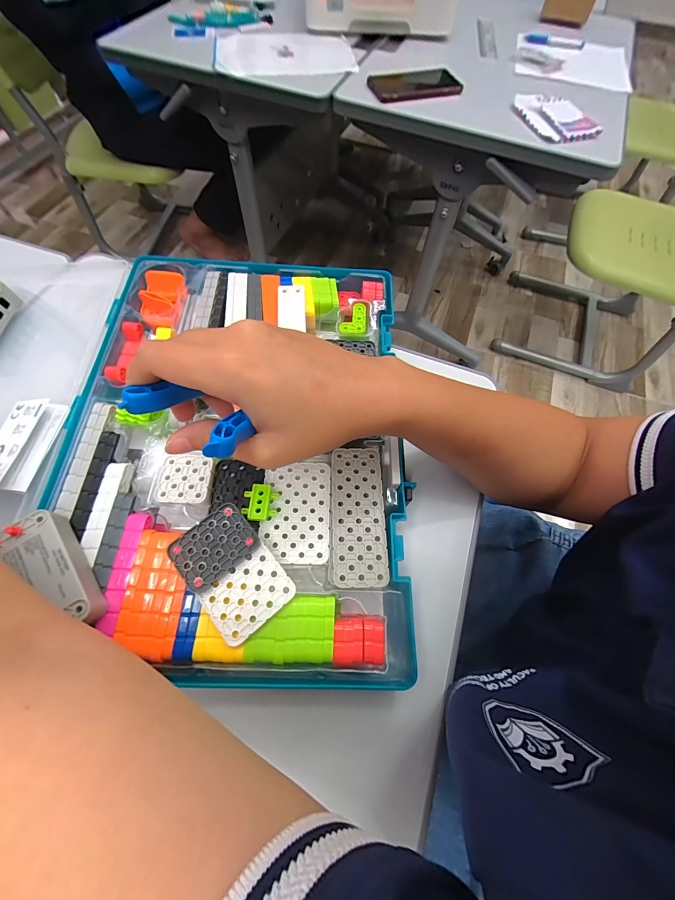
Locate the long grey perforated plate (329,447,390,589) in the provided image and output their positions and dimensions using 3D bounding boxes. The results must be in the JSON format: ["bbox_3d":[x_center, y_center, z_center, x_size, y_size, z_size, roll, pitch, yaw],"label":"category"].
[{"bbox_3d":[0.015,0.044,0.243,0.038,0.004,0.100,1,65,-1],"label":"long grey perforated plate"}]

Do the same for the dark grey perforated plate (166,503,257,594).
[{"bbox_3d":[-0.081,0.063,0.219,0.050,0.007,0.039,-38,72,-17],"label":"dark grey perforated plate"}]

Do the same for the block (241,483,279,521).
[{"bbox_3d":[-0.055,0.038,0.241,0.023,0.009,0.026,8,65,2],"label":"block"}]

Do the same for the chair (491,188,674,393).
[{"bbox_3d":[0.779,-0.514,0.867,0.423,0.674,0.355,32,68,12],"label":"chair"}]

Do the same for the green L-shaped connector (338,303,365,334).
[{"bbox_3d":[0.014,-0.125,0.318,0.024,0.004,0.036,3,65,0],"label":"green L-shaped connector"}]

